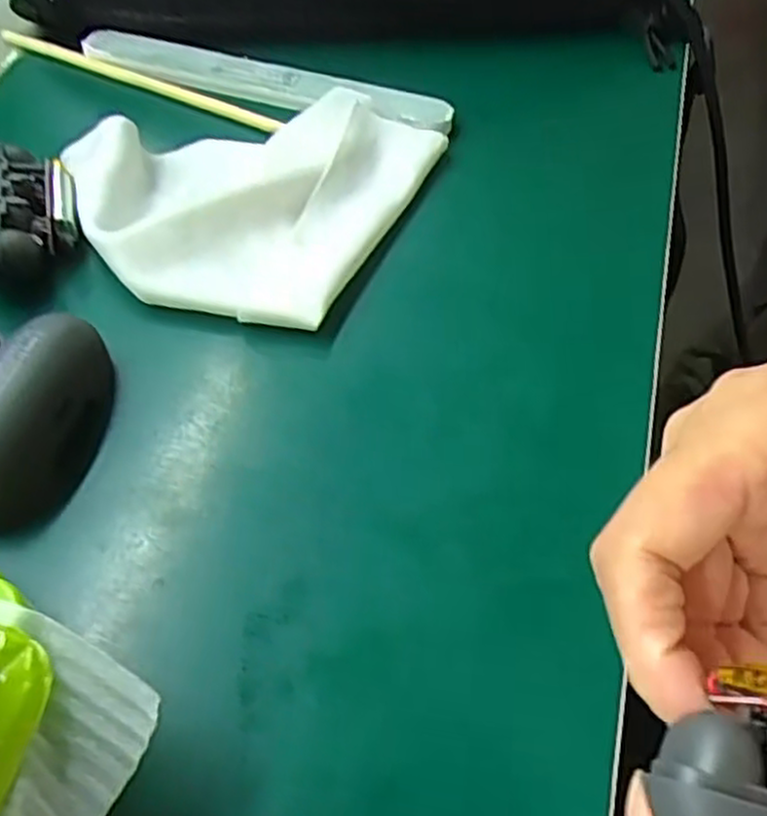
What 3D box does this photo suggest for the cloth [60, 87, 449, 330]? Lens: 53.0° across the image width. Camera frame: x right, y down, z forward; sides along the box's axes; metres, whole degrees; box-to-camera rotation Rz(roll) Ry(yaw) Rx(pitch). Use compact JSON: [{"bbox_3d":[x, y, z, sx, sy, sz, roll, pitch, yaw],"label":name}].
[{"bbox_3d":[-0.056,-0.086,0.290,0.122,0.020,0.120,20,56,15],"label":"cloth"}]

